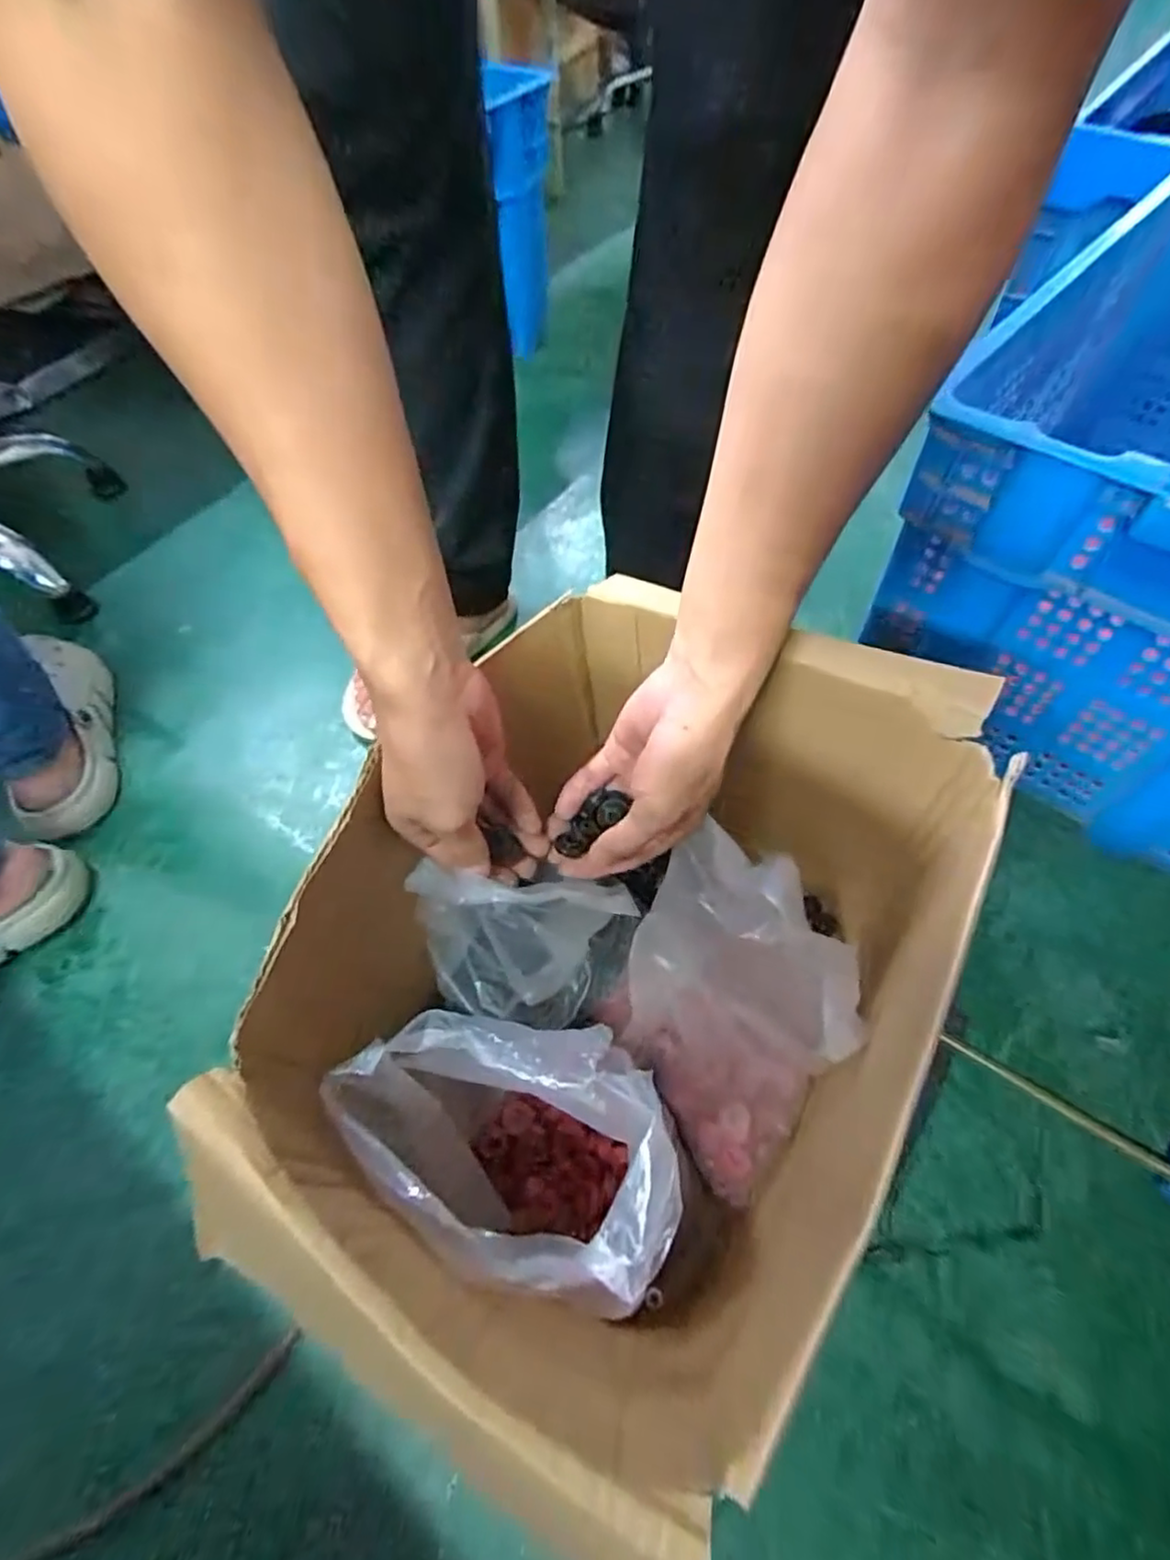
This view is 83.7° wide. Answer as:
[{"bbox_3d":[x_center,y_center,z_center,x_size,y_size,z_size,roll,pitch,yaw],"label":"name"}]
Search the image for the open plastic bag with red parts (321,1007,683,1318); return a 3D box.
[{"bbox_3d":[-0.036,0.189,0.354,0.168,0.153,0.100,15,61,12],"label":"open plastic bag with red parts"}]

